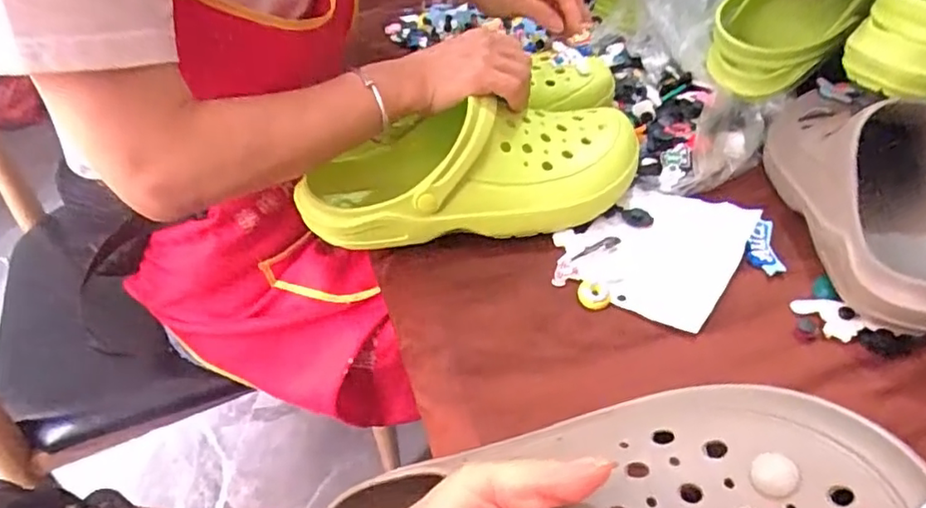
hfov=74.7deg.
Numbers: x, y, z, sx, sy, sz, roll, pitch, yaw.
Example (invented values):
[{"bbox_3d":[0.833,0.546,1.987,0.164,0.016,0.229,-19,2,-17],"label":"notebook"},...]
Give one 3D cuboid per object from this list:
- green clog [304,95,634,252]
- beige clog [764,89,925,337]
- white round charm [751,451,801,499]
[{"bbox_3d":[0.007,-0.071,0.510,0.280,0.090,0.101,-6,42,-3],"label":"green clog"},{"bbox_3d":[0.315,-0.055,0.457,0.108,0.092,0.268,0,42,3],"label":"beige clog"},{"bbox_3d":[0.129,0.091,0.251,0.018,0.007,0.018,-13,45,14],"label":"white round charm"}]

